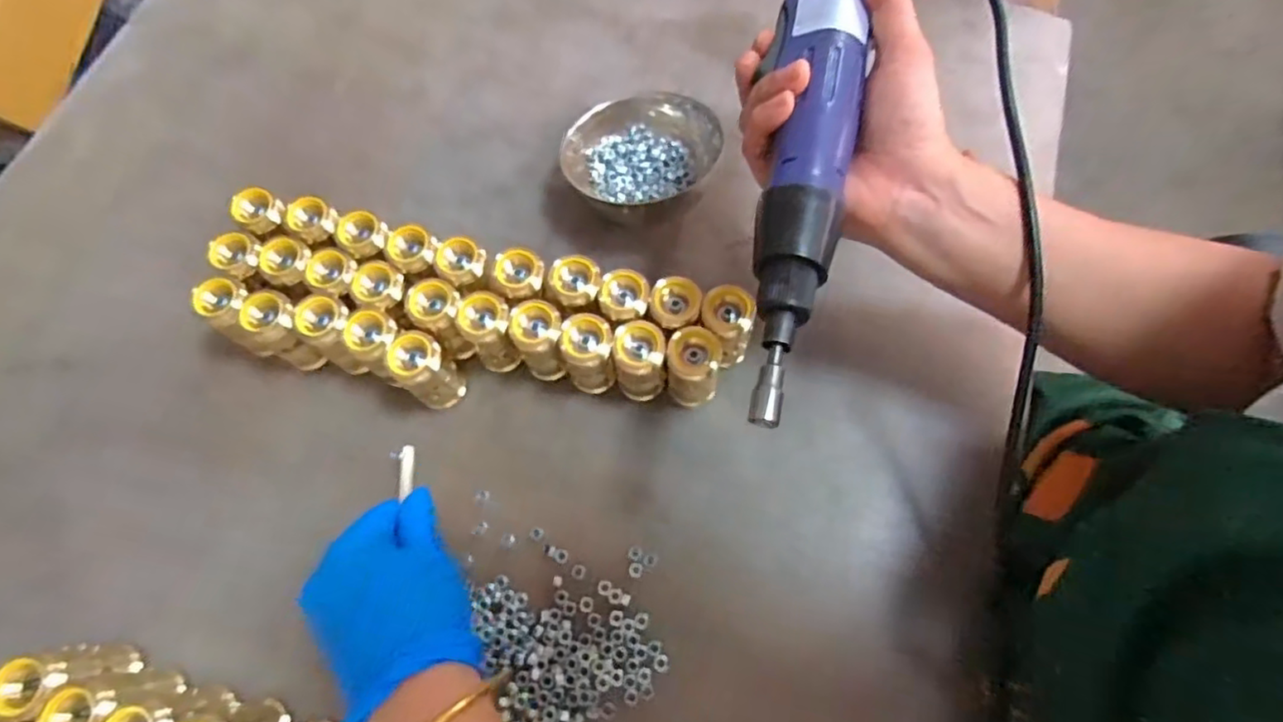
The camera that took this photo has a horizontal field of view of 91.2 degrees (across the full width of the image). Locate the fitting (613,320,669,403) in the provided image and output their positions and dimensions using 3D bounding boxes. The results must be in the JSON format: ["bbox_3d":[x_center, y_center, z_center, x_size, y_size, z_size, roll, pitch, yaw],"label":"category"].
[{"bbox_3d":[0.000,-0.002,0.383,0.030,0.064,0.033,4,71,1],"label":"fitting"}]

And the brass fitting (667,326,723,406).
[{"bbox_3d":[0.032,0.003,0.388,0.033,0.051,0.030,12,71,3],"label":"brass fitting"}]

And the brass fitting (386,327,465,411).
[{"bbox_3d":[-0.133,0.006,0.390,0.031,0.056,0.031,0,71,-1],"label":"brass fitting"}]

